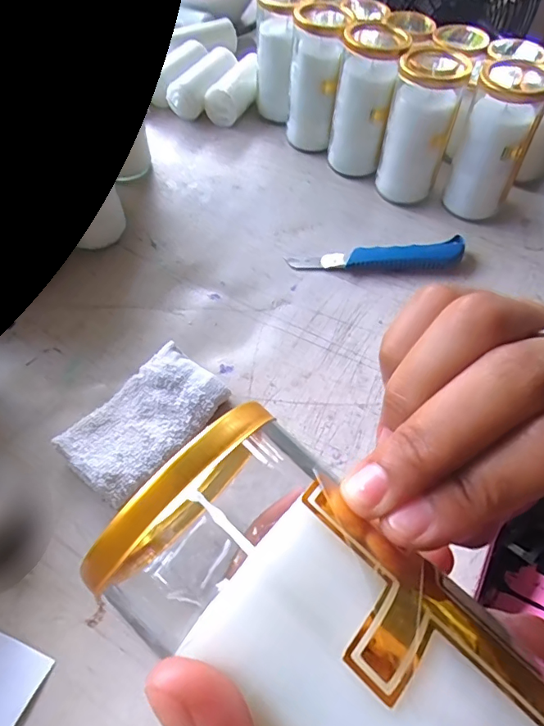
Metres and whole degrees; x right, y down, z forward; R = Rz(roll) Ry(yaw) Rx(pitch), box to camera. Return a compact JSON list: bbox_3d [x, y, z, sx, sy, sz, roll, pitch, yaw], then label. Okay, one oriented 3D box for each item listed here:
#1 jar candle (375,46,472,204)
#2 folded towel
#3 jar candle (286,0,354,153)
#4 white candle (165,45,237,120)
[{"bbox_3d":[0.151,-0.240,0.491,0.061,0.147,0.050,18,56,10],"label":"jar candle"},{"bbox_3d":[-0.099,0.045,0.368,0.070,0.026,0.120,35,60,20],"label":"folded towel"},{"bbox_3d":[0.049,-0.328,0.556,0.058,0.140,0.070,1,55,-1],"label":"jar candle"},{"bbox_3d":[-0.090,-0.371,0.627,0.056,0.051,0.127,18,56,10],"label":"white candle"}]

